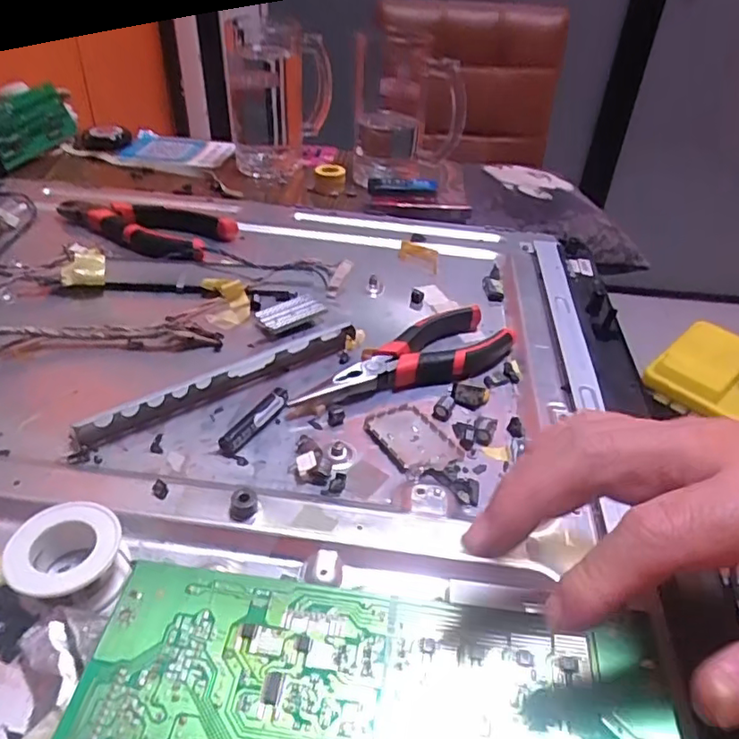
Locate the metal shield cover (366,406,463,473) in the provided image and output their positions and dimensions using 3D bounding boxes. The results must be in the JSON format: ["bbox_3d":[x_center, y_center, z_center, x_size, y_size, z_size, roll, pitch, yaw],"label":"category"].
[{"bbox_3d":[0.024,0.038,0.330,0.039,0.004,0.050,-19,42,-28],"label":"metal shield cover"}]

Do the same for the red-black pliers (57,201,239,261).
[{"bbox_3d":[-0.187,-0.124,0.501,0.152,0.025,0.064,20,40,21],"label":"red-black pliers"}]

